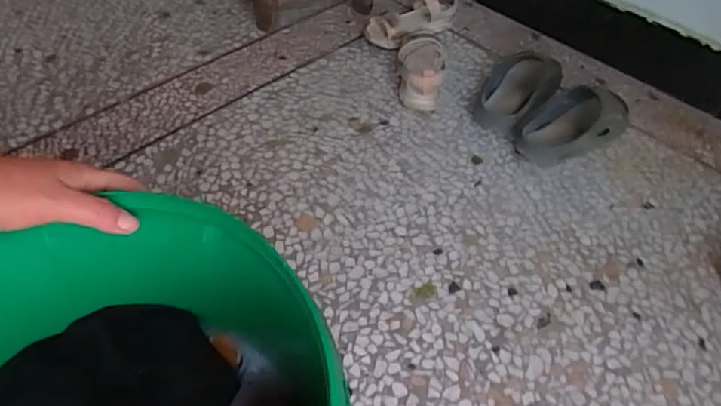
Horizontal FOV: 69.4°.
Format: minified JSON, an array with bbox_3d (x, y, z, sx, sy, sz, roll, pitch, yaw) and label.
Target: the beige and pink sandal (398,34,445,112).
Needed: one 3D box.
[{"bbox_3d":[0.119,-0.276,1.058,0.097,0.076,0.195,11,49,5],"label":"beige and pink sandal"}]

